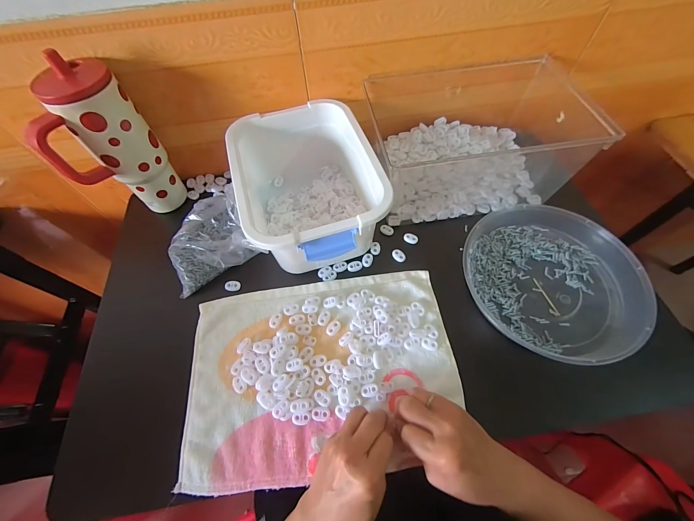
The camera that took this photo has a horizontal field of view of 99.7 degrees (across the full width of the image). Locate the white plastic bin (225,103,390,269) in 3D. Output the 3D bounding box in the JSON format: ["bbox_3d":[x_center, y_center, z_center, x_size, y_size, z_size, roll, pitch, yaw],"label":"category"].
[{"bbox_3d":[-0.059,-0.109,0.442,0.188,0.113,0.253,-17,63,-7],"label":"white plastic bin"}]

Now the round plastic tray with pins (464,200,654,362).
[{"bbox_3d":[0.286,0.017,0.411,0.210,0.035,0.231,-1,61,2],"label":"round plastic tray with pins"}]

